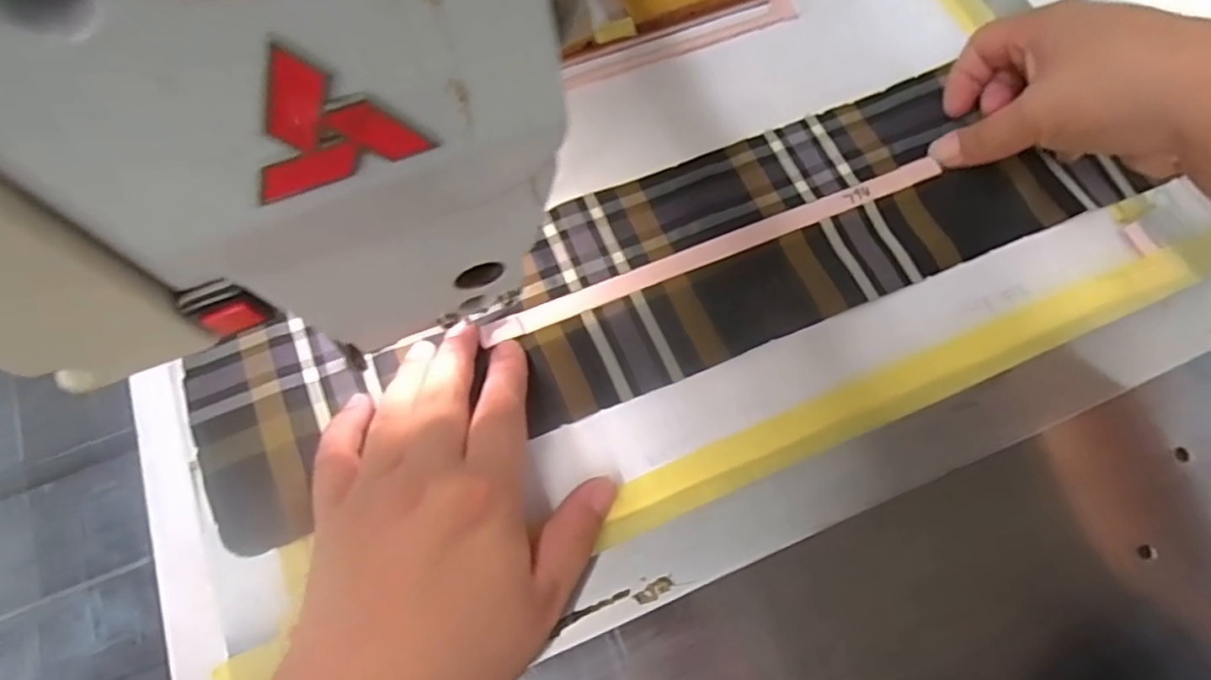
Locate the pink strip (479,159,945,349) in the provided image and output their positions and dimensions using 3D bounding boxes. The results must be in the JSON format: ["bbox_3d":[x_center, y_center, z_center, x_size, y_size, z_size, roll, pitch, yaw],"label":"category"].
[{"bbox_3d":[0.060,-0.049,0.343,0.261,0.004,0.013,-21,73,-8],"label":"pink strip"}]

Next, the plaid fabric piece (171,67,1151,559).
[{"bbox_3d":[0.029,-0.036,0.340,0.480,0.005,0.114,-20,73,-8],"label":"plaid fabric piece"}]

